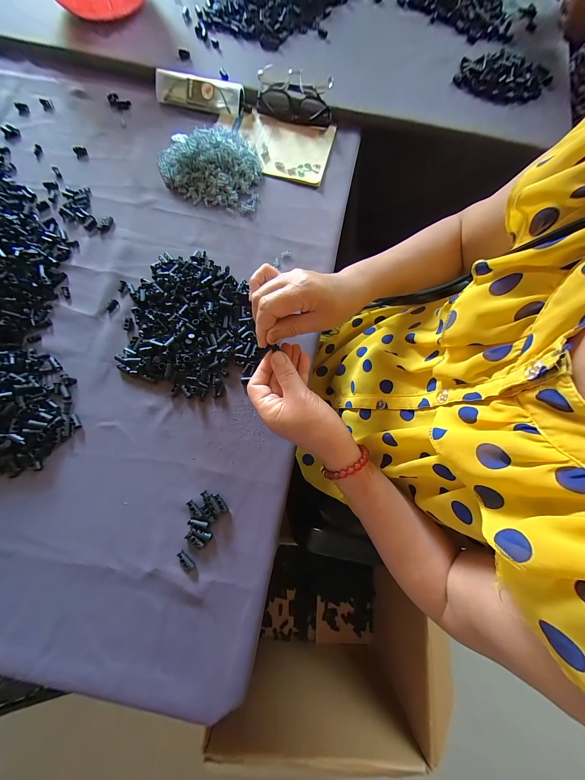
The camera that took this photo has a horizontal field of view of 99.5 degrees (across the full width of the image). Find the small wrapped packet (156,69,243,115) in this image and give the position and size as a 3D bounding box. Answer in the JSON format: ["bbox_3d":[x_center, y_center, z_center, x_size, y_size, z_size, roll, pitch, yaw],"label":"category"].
[{"bbox_3d":[-0.167,-0.523,0.435,0.155,0.030,0.034,16,78,2],"label":"small wrapped packet"}]

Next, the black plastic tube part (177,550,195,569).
[{"bbox_3d":[-0.126,0.202,0.292,0.023,0.004,0.011,44,81,8],"label":"black plastic tube part"}]

